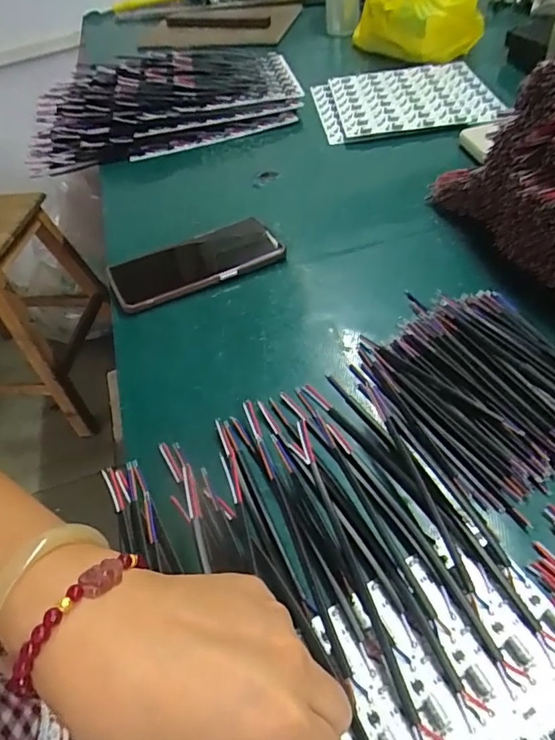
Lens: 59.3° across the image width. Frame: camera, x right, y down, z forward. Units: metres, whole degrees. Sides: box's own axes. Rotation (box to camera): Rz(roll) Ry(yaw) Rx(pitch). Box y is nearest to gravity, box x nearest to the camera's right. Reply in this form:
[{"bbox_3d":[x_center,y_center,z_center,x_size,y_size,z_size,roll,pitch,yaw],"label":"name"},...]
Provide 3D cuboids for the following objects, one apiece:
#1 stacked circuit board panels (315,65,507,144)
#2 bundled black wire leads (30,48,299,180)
[{"bbox_3d":[0.177,-0.374,0.675,0.232,0.025,0.175,-6,51,4],"label":"stacked circuit board panels"},{"bbox_3d":[-0.170,-0.407,0.734,0.390,0.060,0.252,-11,50,0],"label":"bundled black wire leads"}]

